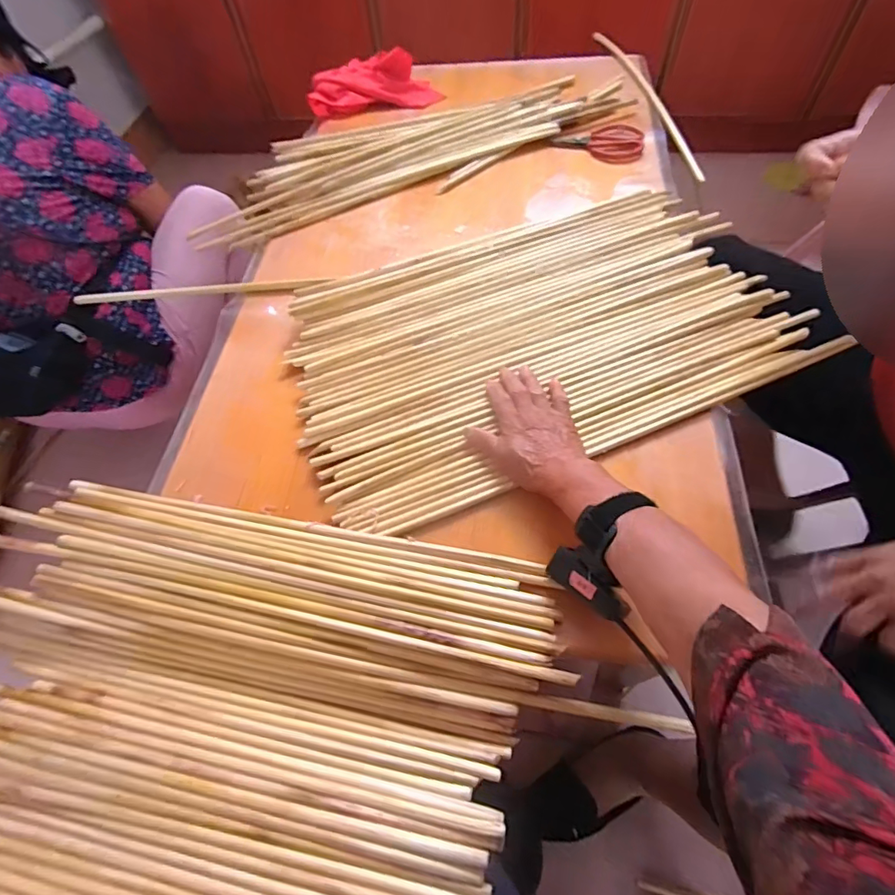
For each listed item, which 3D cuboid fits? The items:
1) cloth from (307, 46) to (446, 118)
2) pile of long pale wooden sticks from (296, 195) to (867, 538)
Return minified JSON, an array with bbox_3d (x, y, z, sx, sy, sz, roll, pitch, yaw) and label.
[{"bbox_3d":[-0.141,-0.672,0.895,0.234,0.048,0.144,-12,59,-3],"label":"cloth"},{"bbox_3d":[0.093,-0.136,0.575,0.548,0.025,0.339,-21,61,-8],"label":"pile of long pale wooden sticks"}]

